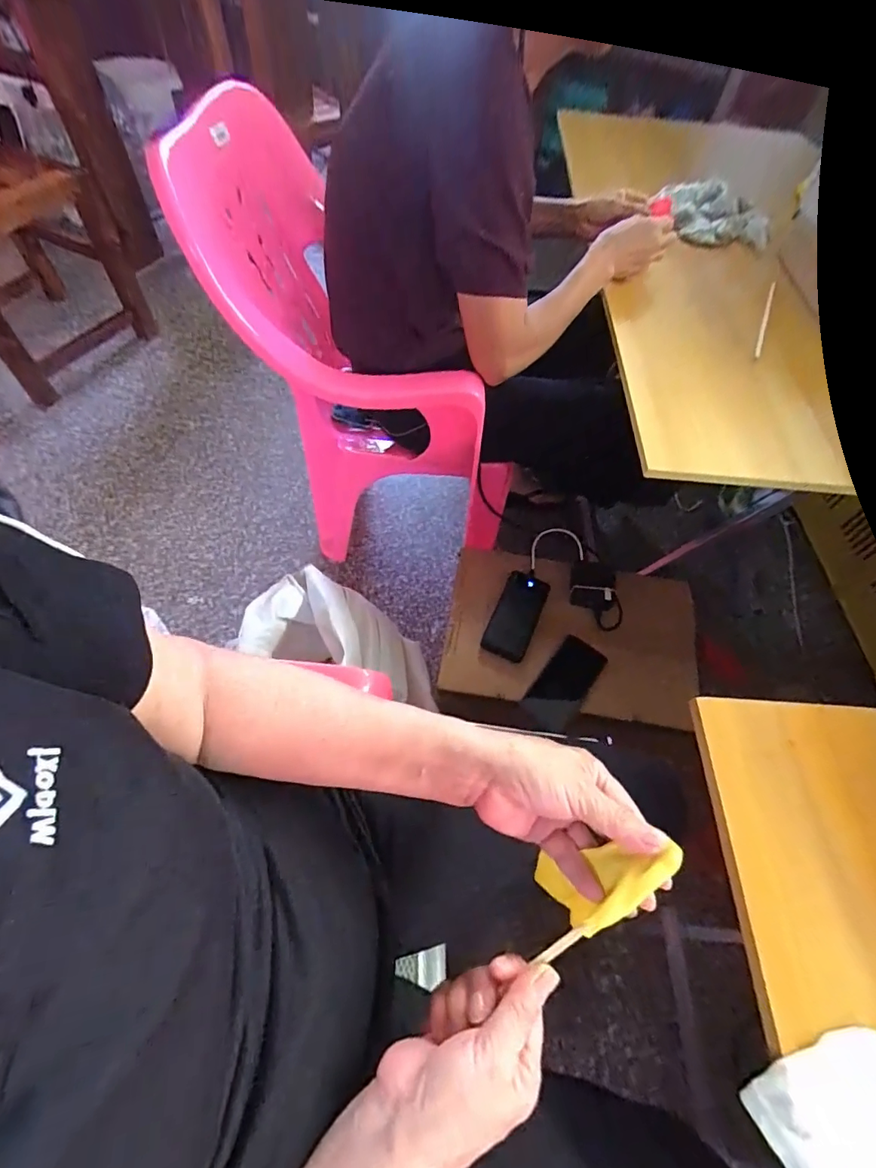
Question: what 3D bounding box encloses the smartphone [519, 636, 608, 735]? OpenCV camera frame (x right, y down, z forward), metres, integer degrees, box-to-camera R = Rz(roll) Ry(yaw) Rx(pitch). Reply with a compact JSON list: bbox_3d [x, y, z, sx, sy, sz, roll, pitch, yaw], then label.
[{"bbox_3d":[0.201,0.156,0.774,0.077,0.008,0.152,34,71,17],"label":"smartphone"}]

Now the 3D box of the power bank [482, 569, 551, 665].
[{"bbox_3d":[0.132,0.049,0.817,0.074,0.009,0.158,22,59,11],"label":"power bank"}]

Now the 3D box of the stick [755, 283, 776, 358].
[{"bbox_3d":[0.482,-0.395,0.715,0.009,0.006,0.235,24,60,12],"label":"stick"}]

